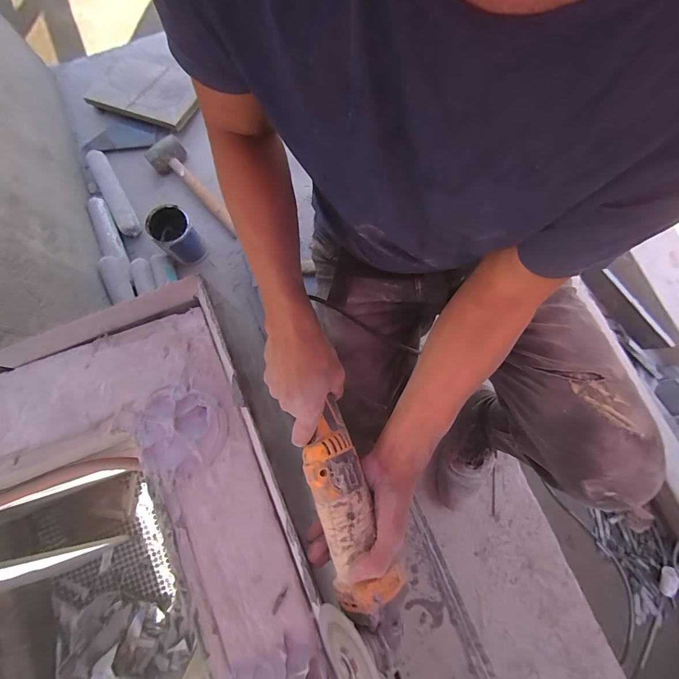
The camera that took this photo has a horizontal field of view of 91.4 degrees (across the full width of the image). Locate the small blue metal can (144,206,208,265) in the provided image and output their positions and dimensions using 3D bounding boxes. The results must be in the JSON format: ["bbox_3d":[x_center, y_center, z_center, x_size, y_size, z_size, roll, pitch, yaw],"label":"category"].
[{"bbox_3d":[-0.401,-0.259,0.812,0.088,0.106,0.097,-37,81,-8],"label":"small blue metal can"}]

